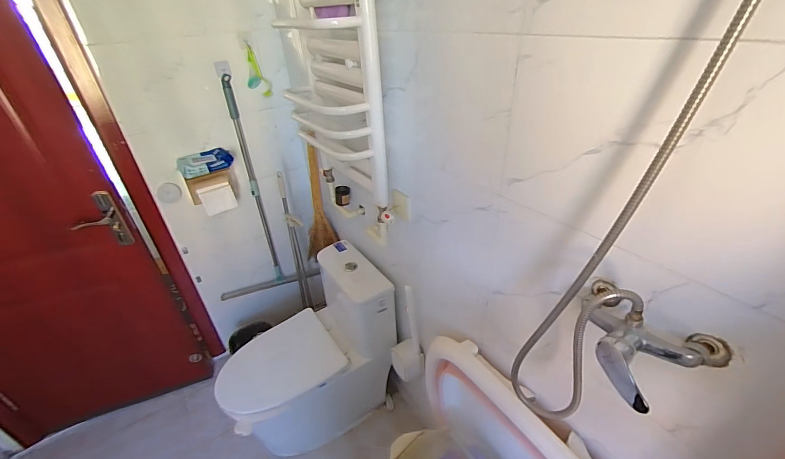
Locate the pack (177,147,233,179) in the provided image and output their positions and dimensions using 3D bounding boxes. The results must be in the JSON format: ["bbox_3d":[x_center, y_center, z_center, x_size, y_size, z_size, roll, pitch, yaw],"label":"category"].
[{"bbox_3d":[-0.759,-0.272,1.423,0.197,0.058,0.132,-20,36,-24],"label":"pack"}]

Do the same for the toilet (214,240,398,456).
[{"bbox_3d":[-0.352,0.523,1.458,0.667,0.682,0.394,-23,38,-28],"label":"toilet"}]

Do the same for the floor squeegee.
[{"bbox_3d":[-0.681,-0.120,1.652,0.489,1.093,0.093,-18,36,-22],"label":"floor squeegee"}]

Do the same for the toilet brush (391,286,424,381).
[{"bbox_3d":[0.055,0.393,1.291,0.101,0.412,0.109,-12,34,-13],"label":"toilet brush"}]

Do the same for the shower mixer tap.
[{"bbox_3d":[0.374,0.174,0.553,0.133,0.096,0.191,-19,36,-23],"label":"shower mixer tap"}]

